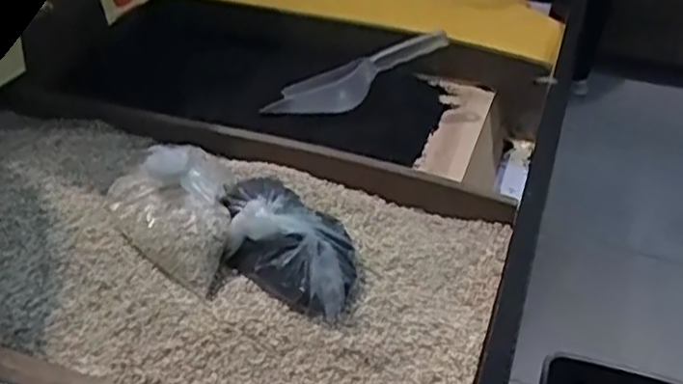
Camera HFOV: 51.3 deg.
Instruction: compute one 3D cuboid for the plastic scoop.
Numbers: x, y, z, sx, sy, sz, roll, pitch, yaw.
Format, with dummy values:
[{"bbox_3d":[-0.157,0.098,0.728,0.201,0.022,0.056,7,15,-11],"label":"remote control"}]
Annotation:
[{"bbox_3d":[0.015,-0.163,1.056,0.290,0.063,0.042,-17,25,27],"label":"plastic scoop"}]

